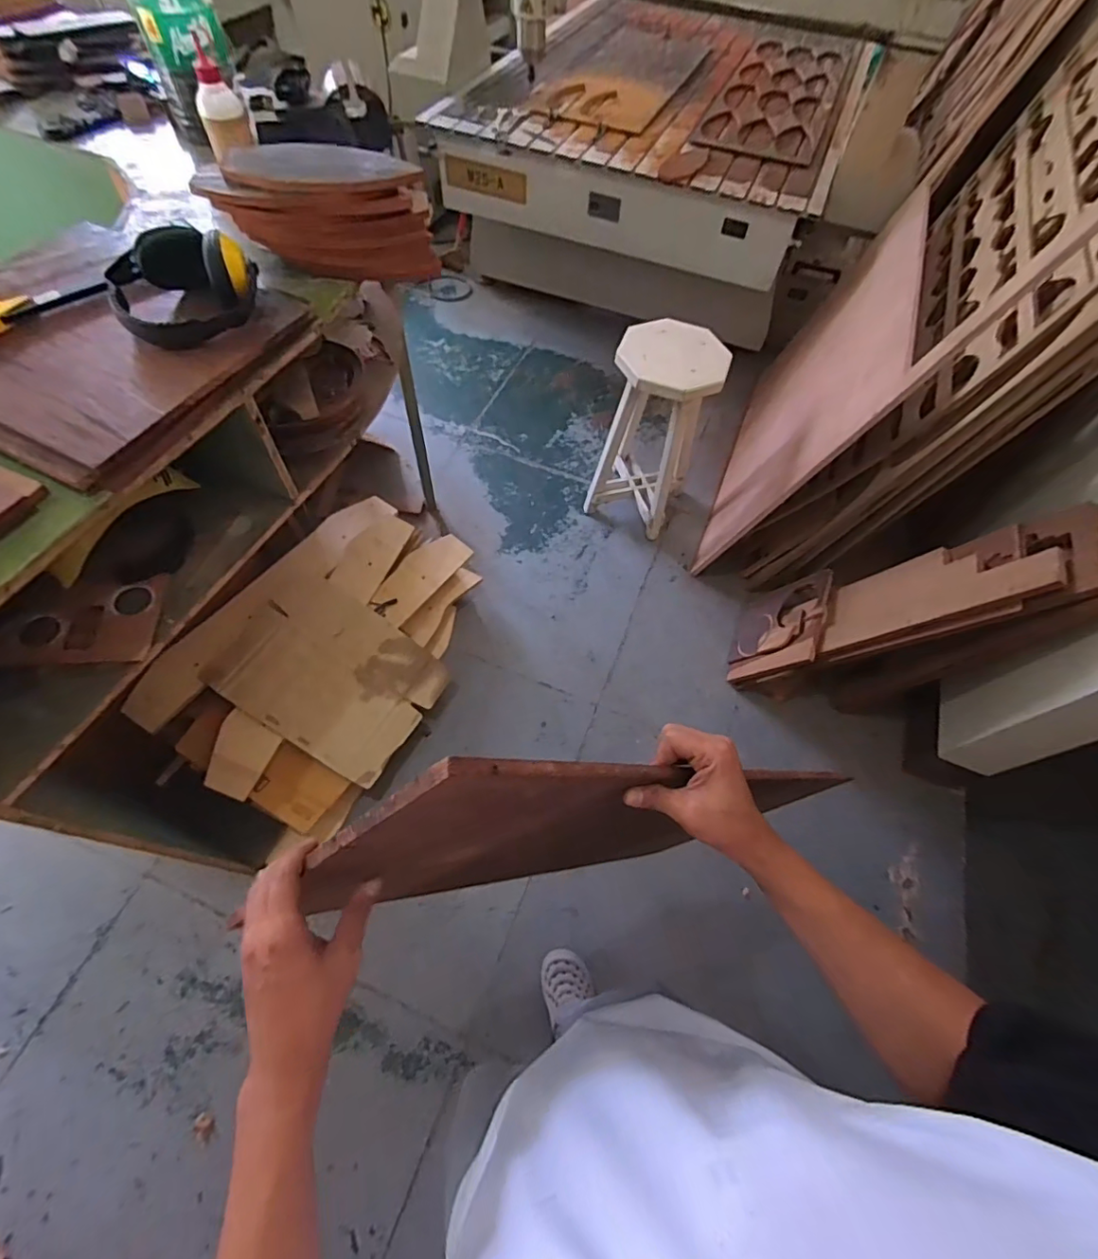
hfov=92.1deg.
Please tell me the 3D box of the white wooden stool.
[{"bbox_3d":[0.333,-0.637,1.757,0.336,0.653,0.293,13,61,5],"label":"white wooden stool"}]

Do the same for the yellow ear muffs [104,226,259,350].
[{"bbox_3d":[-0.513,-0.485,0.741,0.189,0.076,0.134,-33,67,-18],"label":"yellow ear muffs"}]

